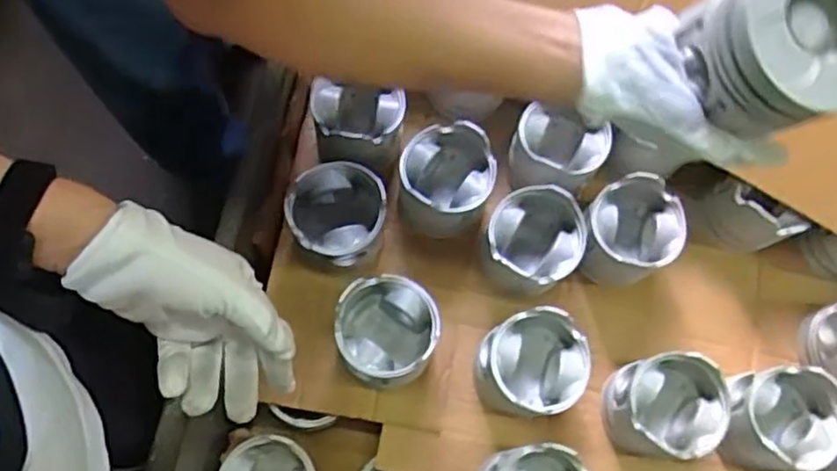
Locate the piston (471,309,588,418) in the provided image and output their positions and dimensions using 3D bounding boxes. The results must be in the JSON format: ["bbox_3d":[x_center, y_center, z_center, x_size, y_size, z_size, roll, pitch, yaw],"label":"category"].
[{"bbox_3d":[0.109,0.125,0.642,0.094,0.087,0.090,1,73,-4],"label":"piston"}]

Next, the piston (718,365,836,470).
[{"bbox_3d":[0.343,0.181,0.656,0.101,0.088,0.094,1,73,-4],"label":"piston"}]

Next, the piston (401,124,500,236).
[{"bbox_3d":[0.027,-0.054,0.692,0.090,0.097,0.087,1,73,-4],"label":"piston"}]

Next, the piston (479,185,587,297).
[{"bbox_3d":[0.112,0.010,0.679,0.095,0.087,0.100,1,73,-4],"label":"piston"}]

